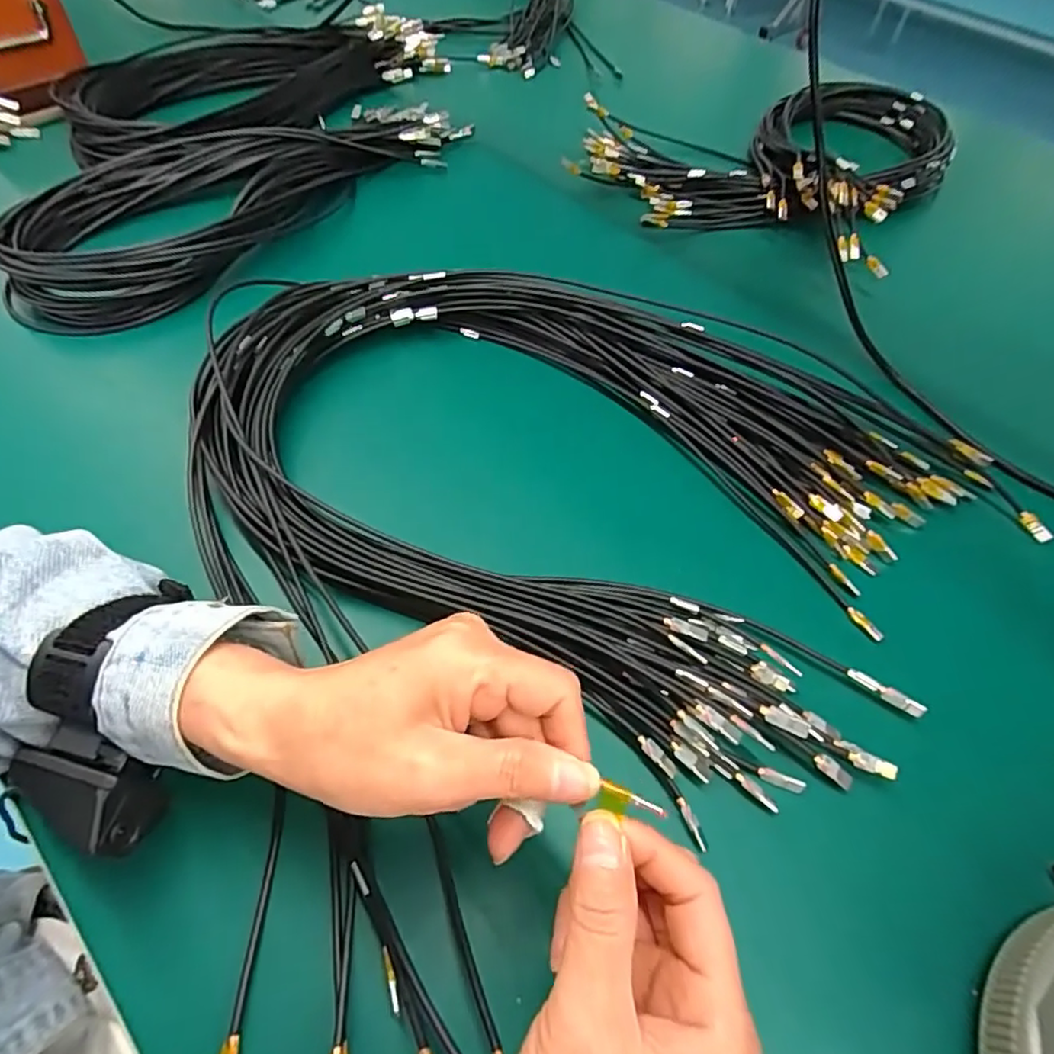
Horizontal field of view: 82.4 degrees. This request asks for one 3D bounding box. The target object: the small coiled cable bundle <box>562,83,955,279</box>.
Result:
[{"bbox_3d":[0.269,-0.445,0.683,0.377,0.061,0.404,27,58,15],"label":"small coiled cable bundle"}]

